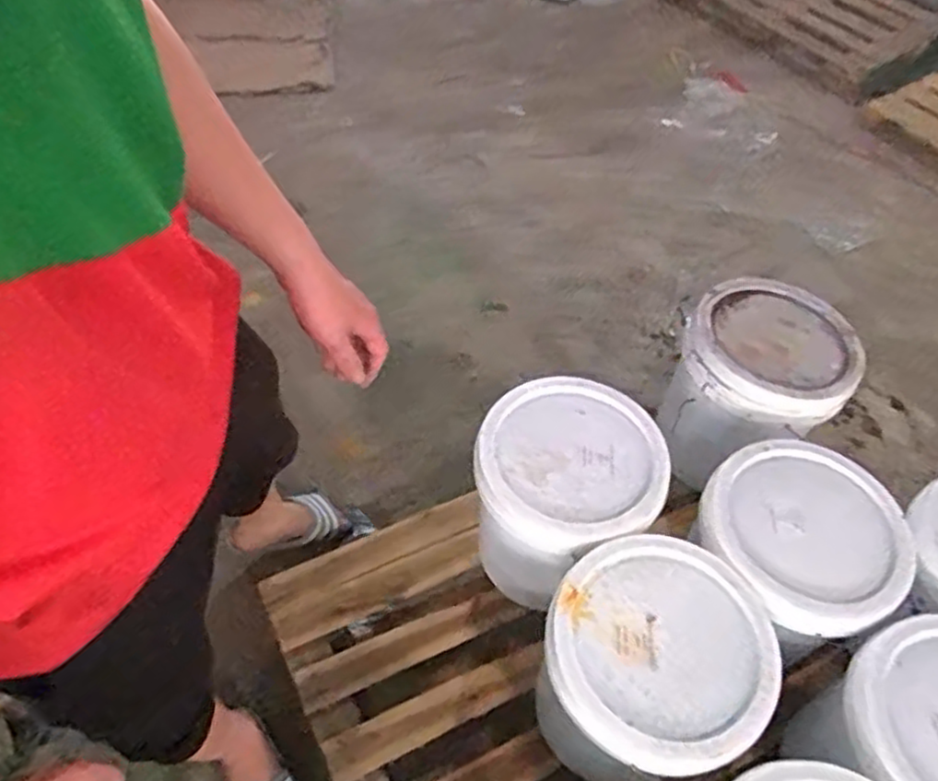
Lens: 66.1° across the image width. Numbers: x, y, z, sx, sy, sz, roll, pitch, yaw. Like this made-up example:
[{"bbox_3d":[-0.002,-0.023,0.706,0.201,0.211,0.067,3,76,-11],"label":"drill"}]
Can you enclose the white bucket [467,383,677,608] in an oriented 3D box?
[{"bbox_3d":[0.166,0.197,1.257,0.293,0.305,0.309,2,52,-3],"label":"white bucket"}]

